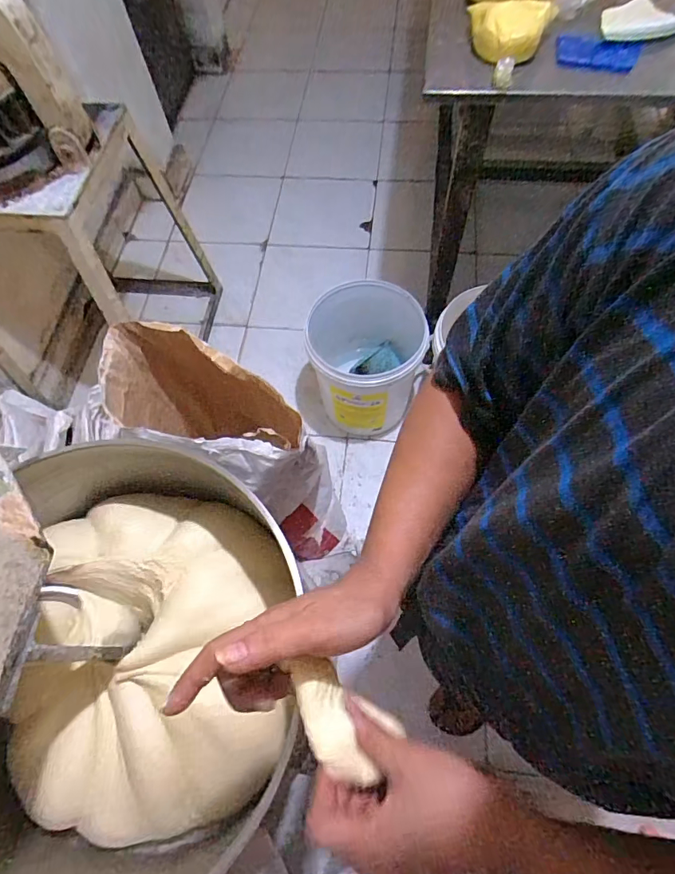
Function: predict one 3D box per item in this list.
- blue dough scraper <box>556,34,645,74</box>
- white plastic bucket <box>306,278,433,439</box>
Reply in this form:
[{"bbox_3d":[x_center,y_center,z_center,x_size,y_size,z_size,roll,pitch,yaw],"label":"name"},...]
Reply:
[{"bbox_3d":[0.410,-0.604,0.722,0.134,0.010,0.066,8,78,-1],"label":"blue dough scraper"},{"bbox_3d":[0.090,-0.218,1.355,0.322,0.366,0.341,-1,64,3],"label":"white plastic bucket"}]

